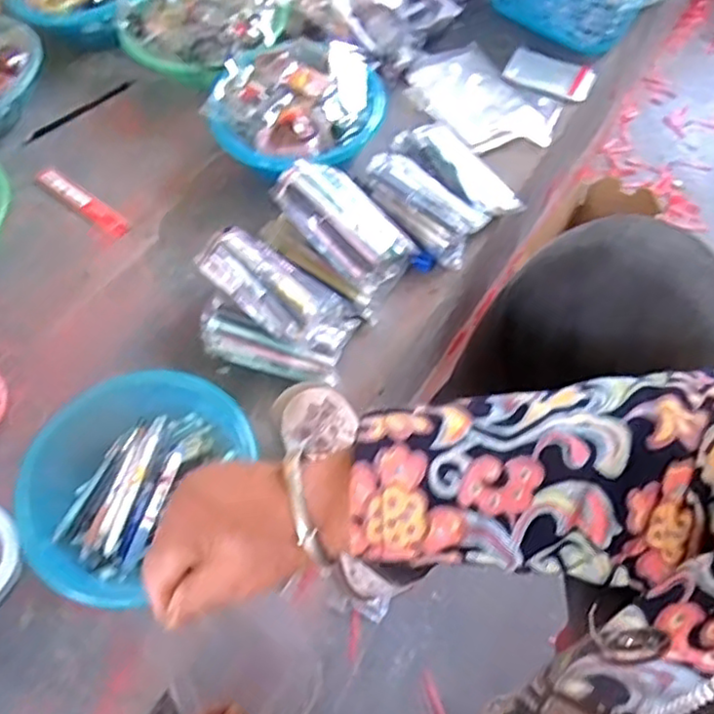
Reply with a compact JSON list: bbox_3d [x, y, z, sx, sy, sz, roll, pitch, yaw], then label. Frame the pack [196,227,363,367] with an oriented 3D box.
[{"bbox_3d":[-0.086,-0.075,0.742,0.188,0.042,0.086,36,68,-3],"label":"pack"}]

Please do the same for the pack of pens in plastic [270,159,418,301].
[{"bbox_3d":[-0.014,-0.157,0.781,0.177,0.039,0.089,44,71,0],"label":"pack of pens in plastic"}]

